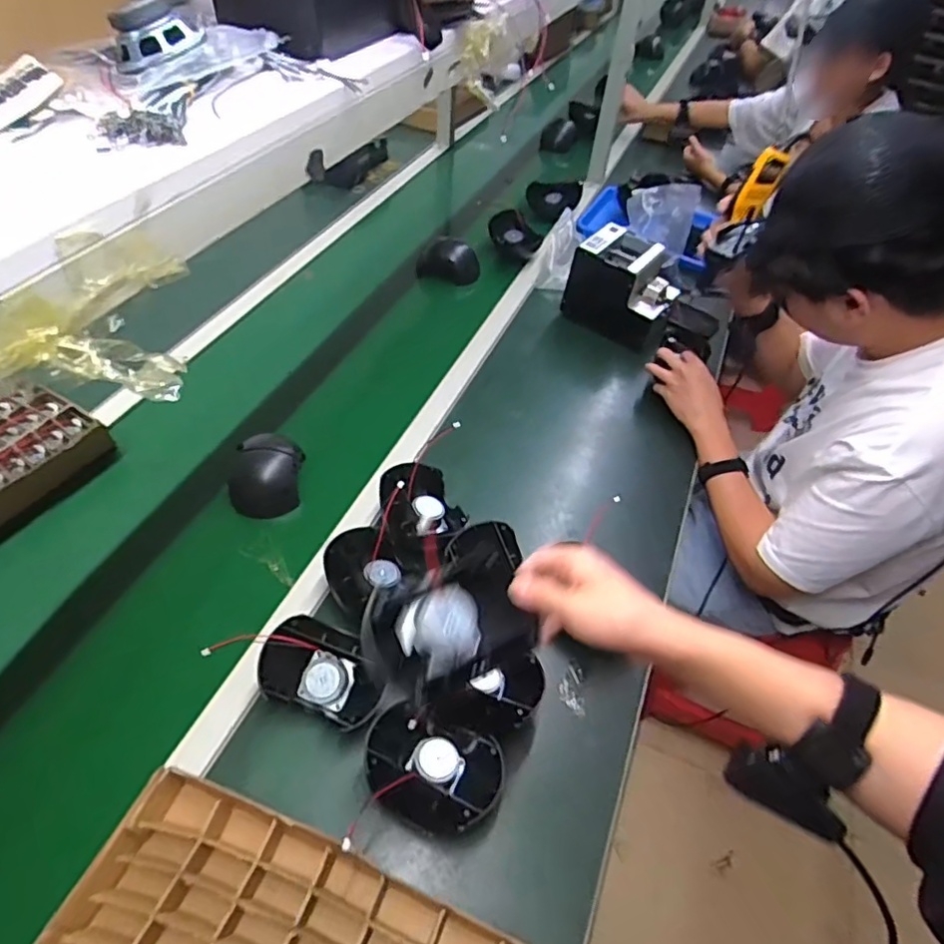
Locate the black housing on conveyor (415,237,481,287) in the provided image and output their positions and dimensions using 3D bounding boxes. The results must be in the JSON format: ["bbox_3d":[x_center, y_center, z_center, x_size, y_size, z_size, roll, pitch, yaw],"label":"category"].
[{"bbox_3d":[-0.046,-0.442,1.241,0.124,0.063,0.060,12,50,4],"label":"black housing on conveyor"}]

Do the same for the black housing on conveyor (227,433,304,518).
[{"bbox_3d":[-0.286,0.005,0.832,0.088,0.063,0.117,1,50,-5],"label":"black housing on conveyor"}]

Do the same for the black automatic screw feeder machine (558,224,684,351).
[{"bbox_3d":[0.289,-0.339,1.109,0.156,0.138,0.192,-35,61,-30],"label":"black automatic screw feeder machine"}]

